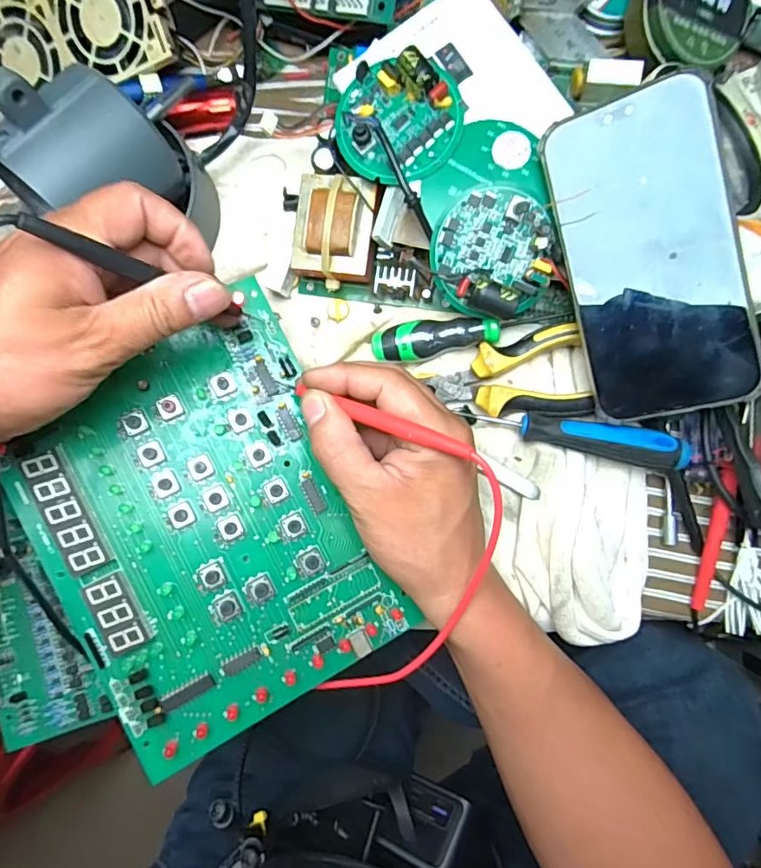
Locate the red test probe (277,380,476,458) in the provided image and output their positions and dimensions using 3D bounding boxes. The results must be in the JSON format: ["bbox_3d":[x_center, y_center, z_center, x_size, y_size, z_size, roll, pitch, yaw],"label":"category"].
[{"bbox_3d":[-0.007,-0.010,0.262,0.118,0.008,0.008,21,89,30],"label":"red test probe"}]

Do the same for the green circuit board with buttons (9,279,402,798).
[{"bbox_3d":[-0.089,0.049,0.275,0.146,0.011,0.202,-23,89,-14],"label":"green circuit board with buttons"}]

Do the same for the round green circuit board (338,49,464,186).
[{"bbox_3d":[0.010,-0.174,0.286,0.069,0.018,0.060,1,87,5],"label":"round green circuit board"}]

